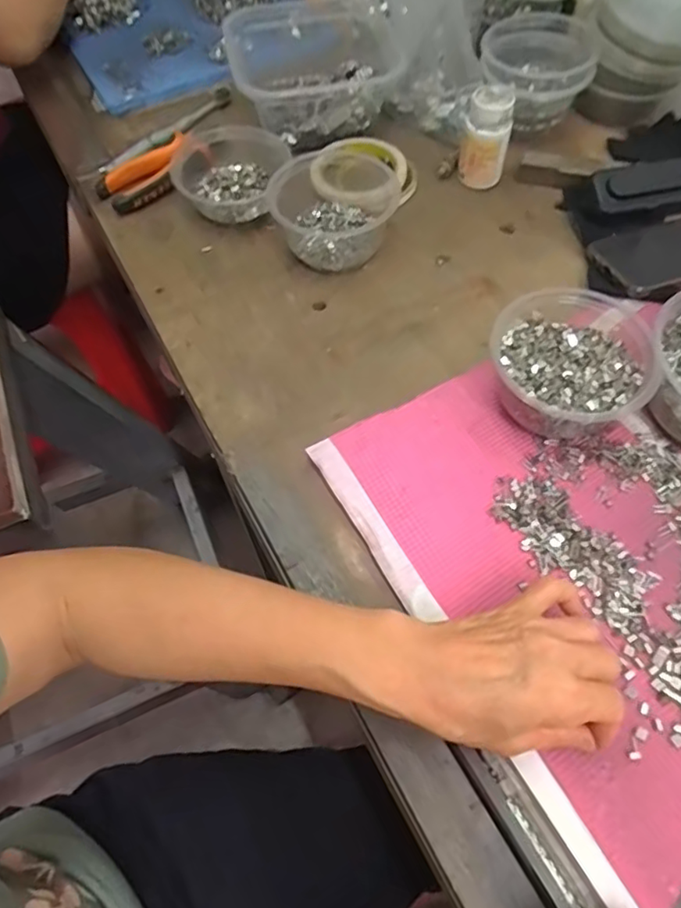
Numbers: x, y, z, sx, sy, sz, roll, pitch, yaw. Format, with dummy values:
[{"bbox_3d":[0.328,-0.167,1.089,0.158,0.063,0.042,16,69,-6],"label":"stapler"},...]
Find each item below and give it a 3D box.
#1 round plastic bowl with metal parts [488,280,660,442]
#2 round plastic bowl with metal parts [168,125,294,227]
[{"bbox_3d":[0.167,-0.067,0.450,0.112,0.057,0.123,9,61,7],"label":"round plastic bowl with metal parts"},{"bbox_3d":[-0.111,-0.275,0.589,0.113,0.050,0.114,0,60,1],"label":"round plastic bowl with metal parts"}]

